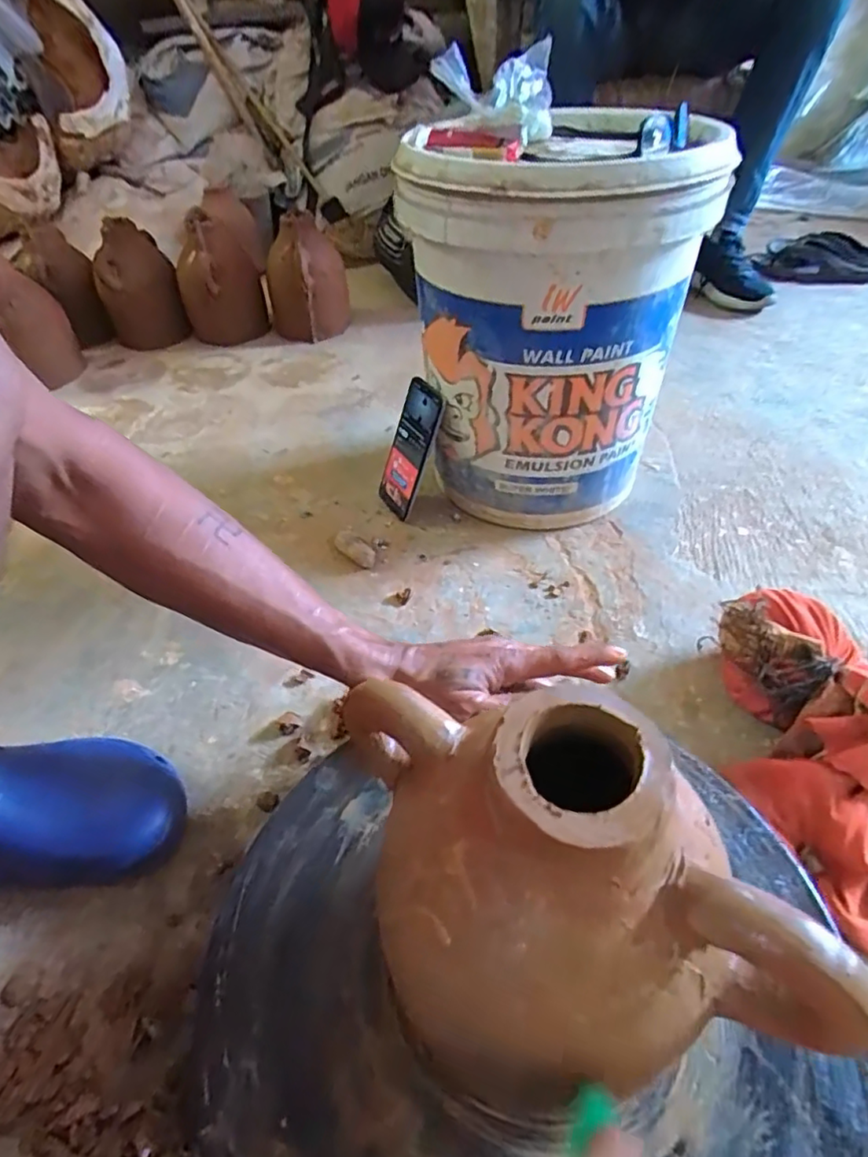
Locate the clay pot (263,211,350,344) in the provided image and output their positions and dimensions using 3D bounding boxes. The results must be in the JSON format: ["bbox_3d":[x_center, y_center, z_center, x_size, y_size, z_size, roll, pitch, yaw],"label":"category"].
[{"bbox_3d":[-0.238,-0.552,1.104,0.147,0.188,0.137,-12,45,-9],"label":"clay pot"}]

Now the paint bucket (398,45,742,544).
[{"bbox_3d":[0.120,-0.282,0.686,0.289,0.374,0.297,-2,44,2],"label":"paint bucket"}]

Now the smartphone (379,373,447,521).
[{"bbox_3d":[-0.031,-0.154,0.731,0.016,0.166,0.071,-4,39,-36],"label":"smartphone"}]

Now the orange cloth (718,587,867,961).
[{"bbox_3d":[0.319,0.128,0.464,0.177,0.086,0.276,-19,46,-16],"label":"orange cloth"}]

